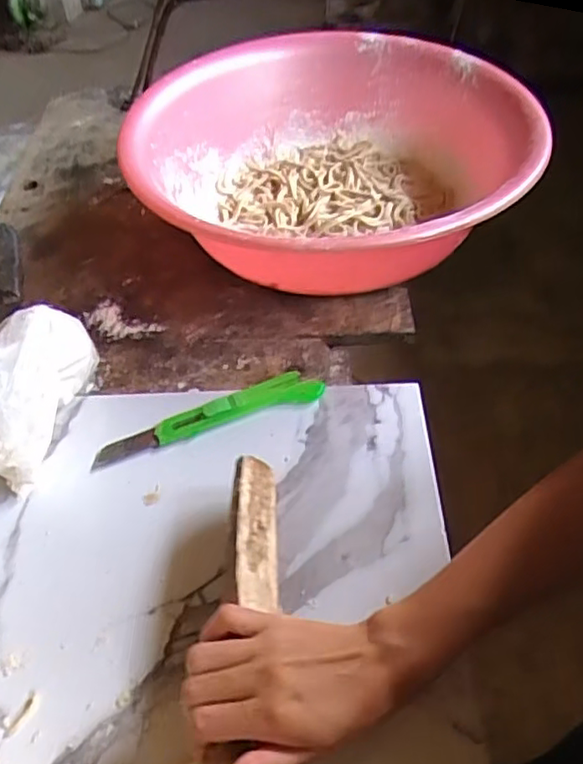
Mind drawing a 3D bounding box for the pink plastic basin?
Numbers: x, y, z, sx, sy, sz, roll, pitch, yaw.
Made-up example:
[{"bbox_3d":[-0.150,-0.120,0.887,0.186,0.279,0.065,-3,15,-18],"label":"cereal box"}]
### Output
[{"bbox_3d":[0.051,-0.238,0.690,0.402,0.128,0.436,-2,51,2],"label":"pink plastic basin"}]

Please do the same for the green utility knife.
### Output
[{"bbox_3d":[-0.068,0.028,0.530,0.191,0.012,0.031,-18,52,-11],"label":"green utility knife"}]

